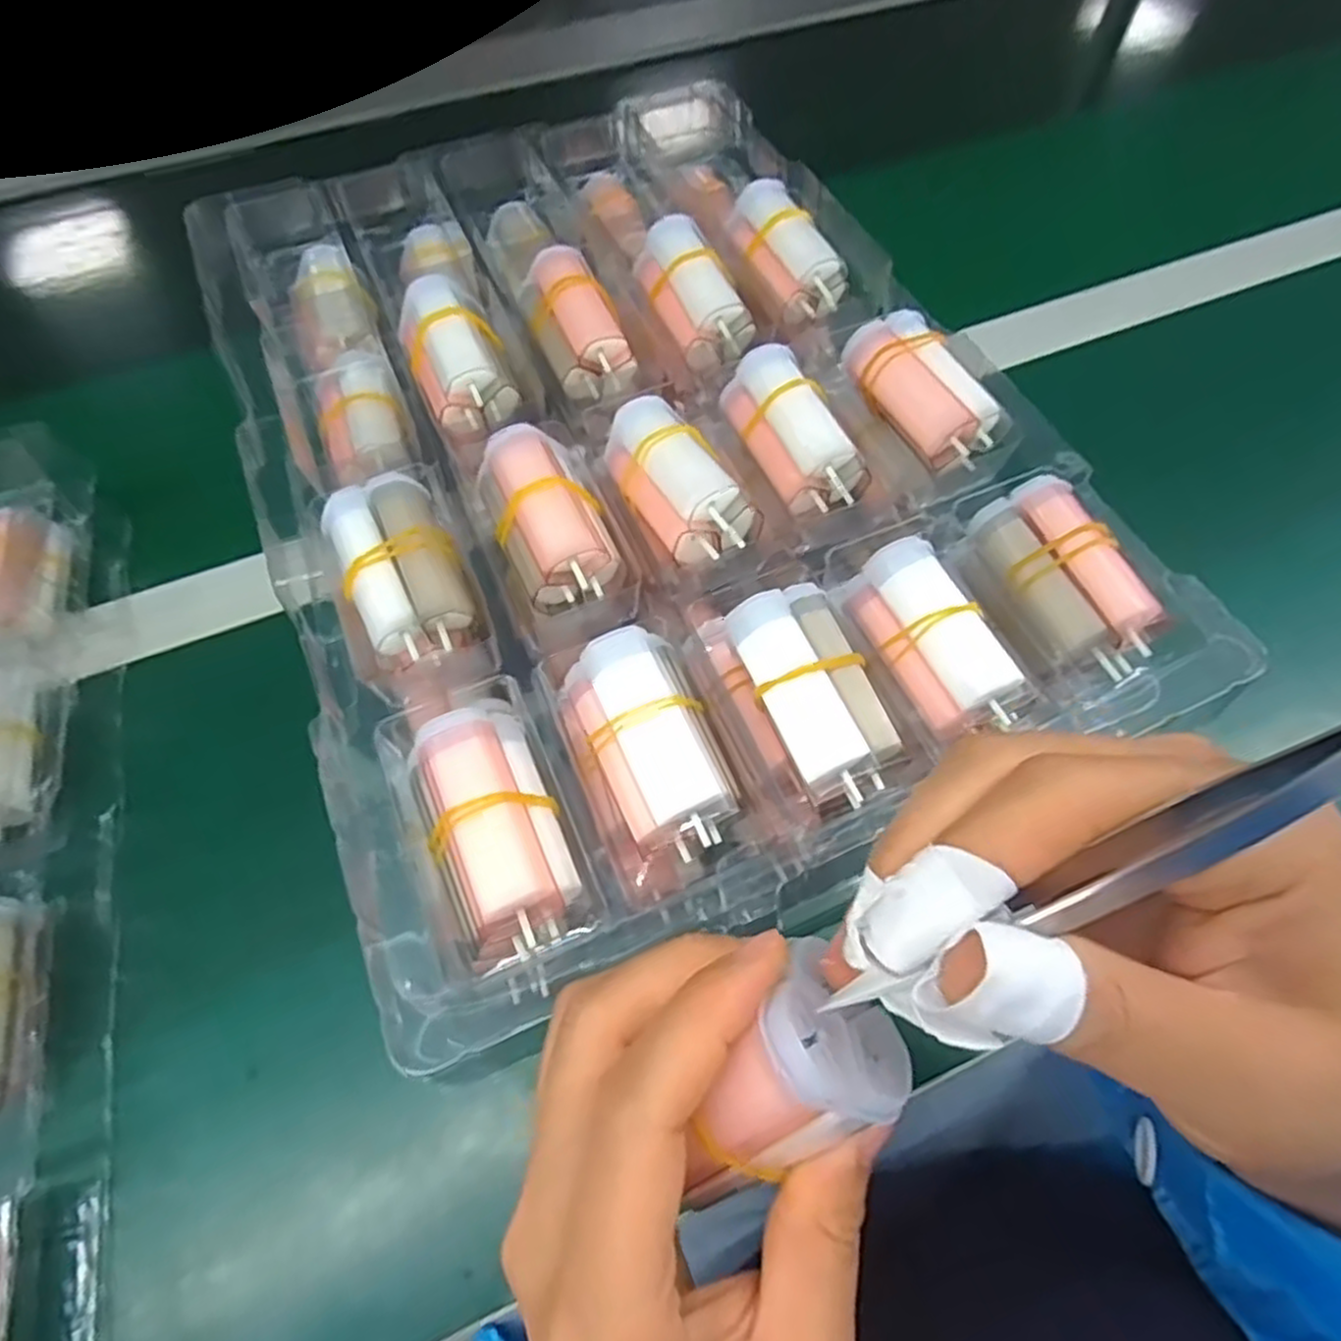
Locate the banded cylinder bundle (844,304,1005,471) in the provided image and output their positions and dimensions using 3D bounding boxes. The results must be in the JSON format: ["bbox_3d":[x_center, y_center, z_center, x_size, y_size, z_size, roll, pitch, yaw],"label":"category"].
[{"bbox_3d":[0.097,-0.110,0.297,0.033,0.020,0.064,-29,65,-14],"label":"banded cylinder bundle"}]

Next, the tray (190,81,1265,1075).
[{"bbox_3d":[-0.021,-0.097,0.323,0.284,0.076,0.393,-22,63,-11],"label":"tray"}]

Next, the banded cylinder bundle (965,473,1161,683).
[{"bbox_3d":[0.130,-0.032,0.253,0.033,0.021,0.069,-21,63,-10],"label":"banded cylinder bundle"}]

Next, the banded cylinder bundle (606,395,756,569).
[{"bbox_3d":[0.001,-0.069,0.271,0.034,0.025,0.068,-27,64,-13],"label":"banded cylinder bundle"}]

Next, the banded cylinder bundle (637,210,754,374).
[{"bbox_3d":[0.008,-0.166,0.330,0.029,0.027,0.067,-24,64,-11],"label":"banded cylinder bundle"}]

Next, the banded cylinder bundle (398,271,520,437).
[{"bbox_3d":[-0.089,-0.131,0.311,0.036,0.025,0.064,-25,64,-12],"label":"banded cylinder bundle"}]

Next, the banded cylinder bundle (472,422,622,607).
[{"bbox_3d":[-0.043,-0.055,0.270,0.038,0.024,0.066,-24,64,-12],"label":"banded cylinder bundle"}]

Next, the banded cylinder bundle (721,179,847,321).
[{"bbox_3d":[0.051,-0.188,0.339,0.029,0.021,0.067,-27,77,-13],"label":"banded cylinder bundle"}]

